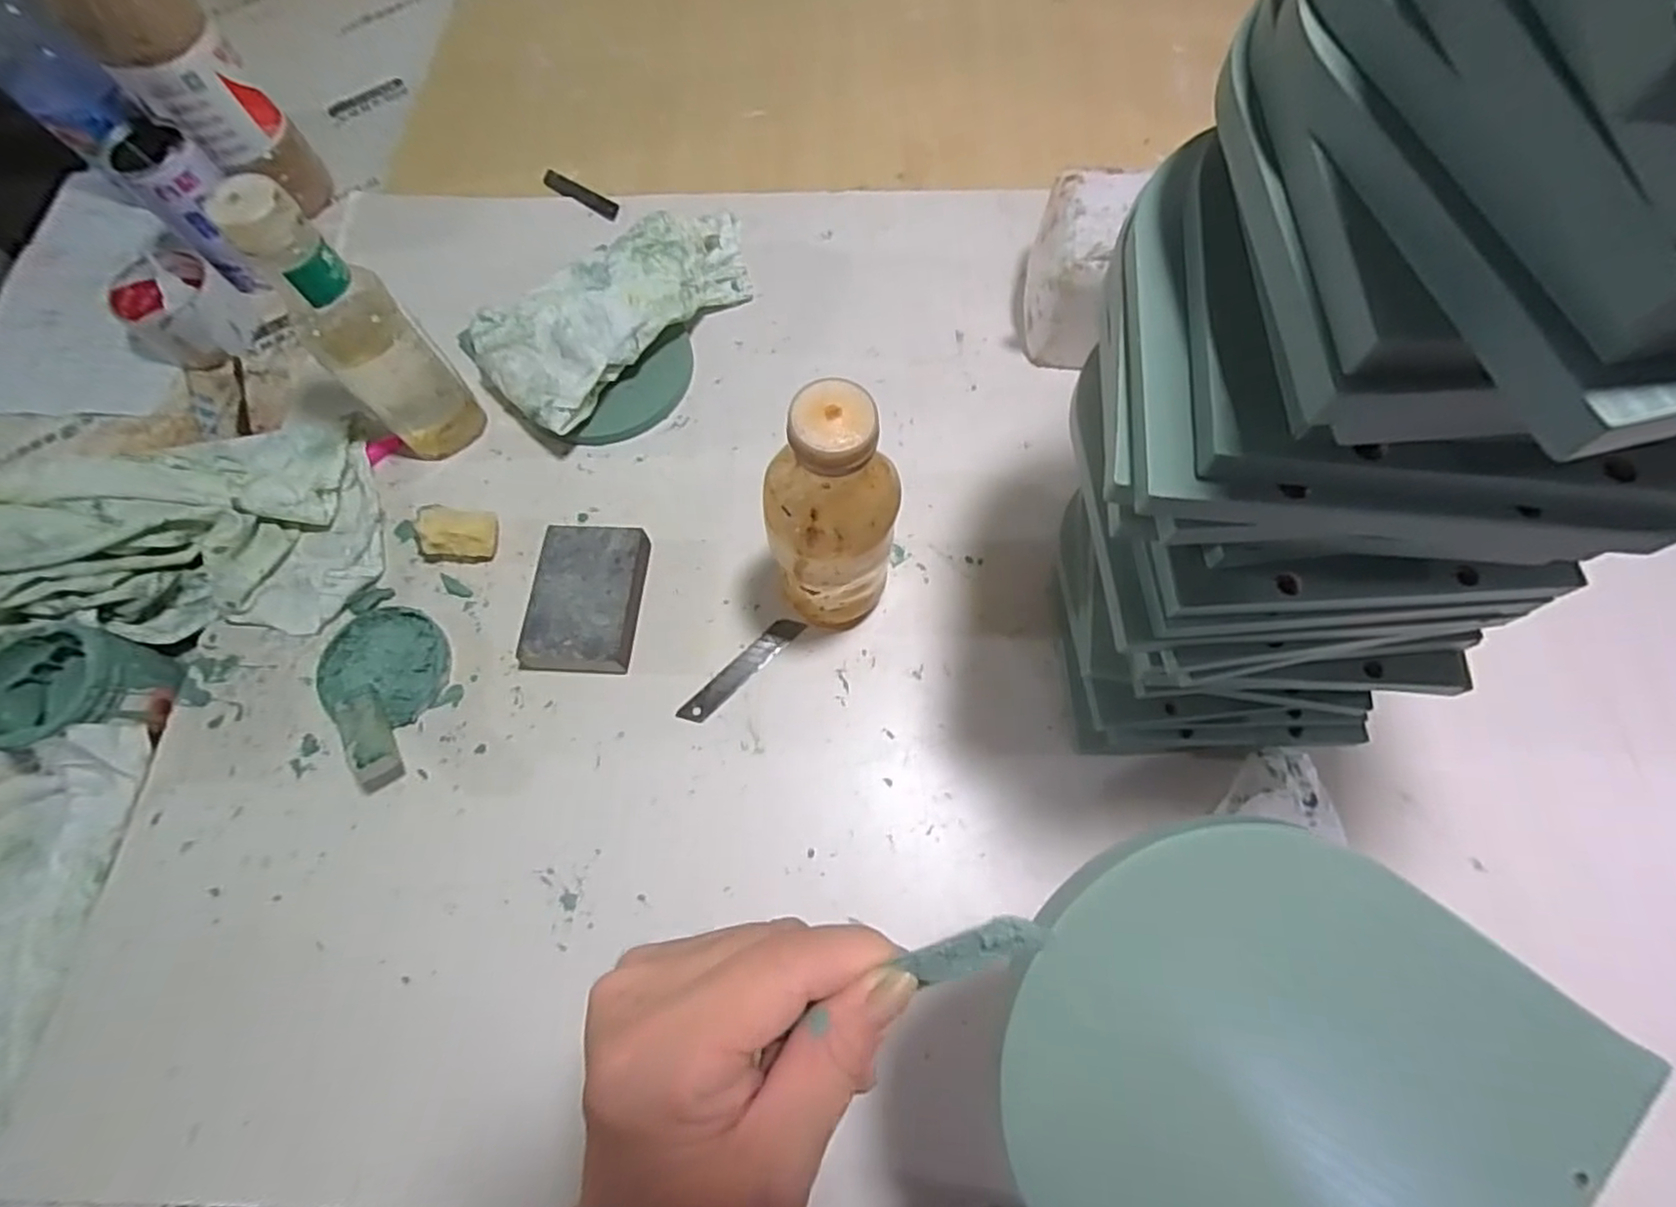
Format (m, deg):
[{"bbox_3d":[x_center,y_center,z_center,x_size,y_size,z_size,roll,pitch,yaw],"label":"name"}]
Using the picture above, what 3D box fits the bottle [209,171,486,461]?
[{"bbox_3d":[-0.305,-0.169,0.464,0.061,0.198,0.052,-37,72,-12],"label":"bottle"}]

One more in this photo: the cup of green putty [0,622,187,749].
[{"bbox_3d":[-0.480,0.056,0.453,0.080,0.054,0.073,-1,69,1],"label":"cup of green putty"}]

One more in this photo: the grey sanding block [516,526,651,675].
[{"bbox_3d":[-0.172,-0.003,0.489,0.068,0.028,0.102,3,69,3],"label":"grey sanding block"}]

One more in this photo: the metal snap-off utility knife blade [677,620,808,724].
[{"bbox_3d":[-0.064,0.045,0.482,0.098,0.004,0.018,-43,79,-13],"label":"metal snap-off utility knife blade"}]

